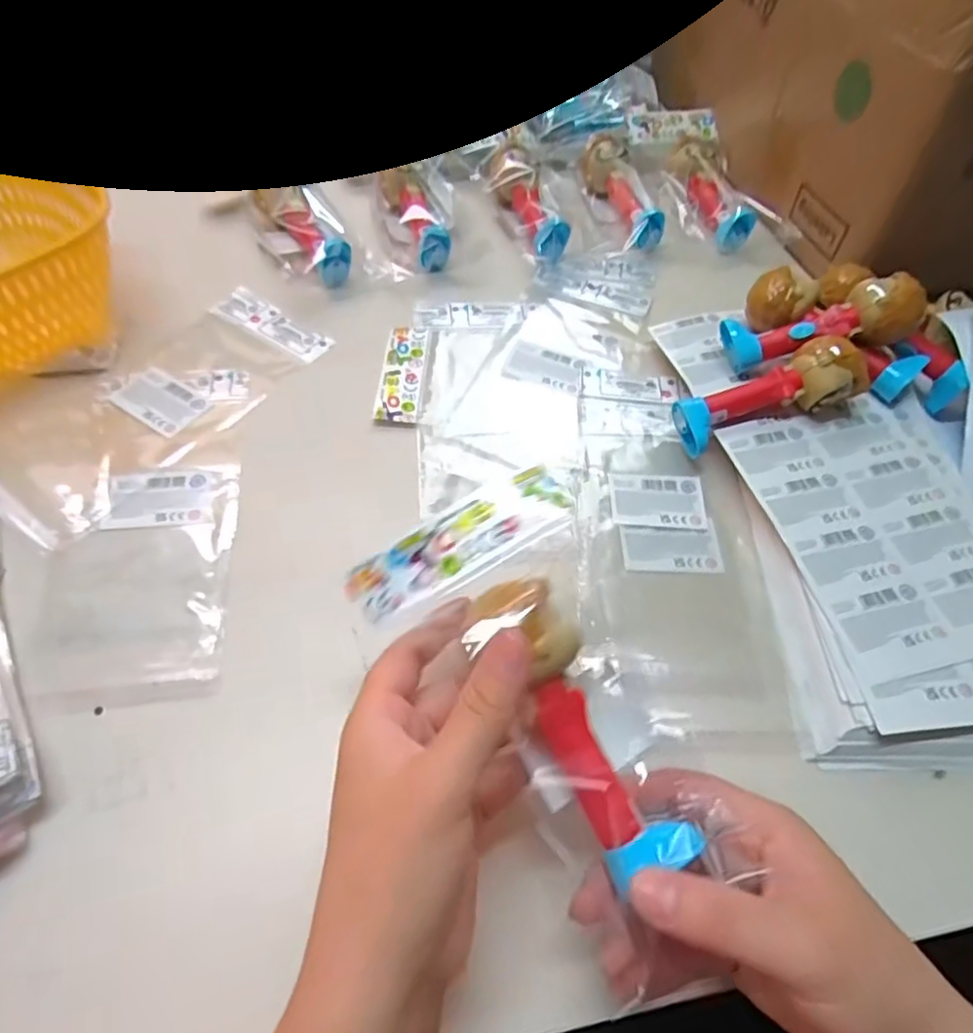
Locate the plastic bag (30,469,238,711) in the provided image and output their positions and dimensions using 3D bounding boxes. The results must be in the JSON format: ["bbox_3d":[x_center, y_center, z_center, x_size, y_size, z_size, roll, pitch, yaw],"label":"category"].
[{"bbox_3d":[-0.196,0.032,0.368,0.095,0.010,0.151,-5,56,-7],"label":"plastic bag"}]

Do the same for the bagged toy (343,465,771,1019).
[{"bbox_3d":[0.023,0.074,0.258,0.096,0.034,0.177,-25,73,-17],"label":"bagged toy"}]

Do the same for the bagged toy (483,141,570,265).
[{"bbox_3d":[0.034,-0.271,0.566,0.039,0.043,0.144,-14,57,-13],"label":"bagged toy"}]

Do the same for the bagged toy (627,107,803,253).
[{"bbox_3d":[0.202,-0.318,0.607,0.090,0.039,0.187,-12,57,-11],"label":"bagged toy"}]

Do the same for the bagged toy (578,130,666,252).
[{"bbox_3d":[0.122,-0.292,0.586,0.048,0.042,0.133,-8,56,-9],"label":"bagged toy"}]

